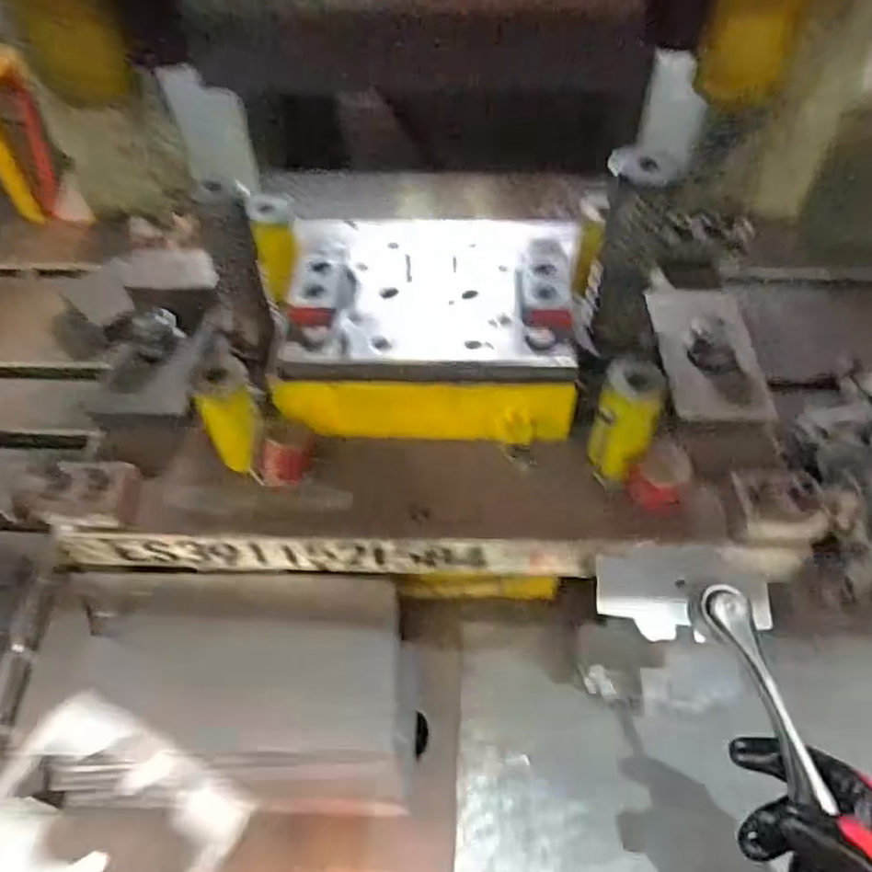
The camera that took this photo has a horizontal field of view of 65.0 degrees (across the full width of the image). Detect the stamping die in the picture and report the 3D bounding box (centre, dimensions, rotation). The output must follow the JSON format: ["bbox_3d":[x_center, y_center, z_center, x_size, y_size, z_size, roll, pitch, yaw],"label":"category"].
[{"bbox_3d":[-0.005,-0.086,0.572,0.233,0.088,0.211,1,52,3],"label":"stamping die"}]

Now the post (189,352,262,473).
[{"bbox_3d":[-0.156,-0.020,0.517,0.038,0.100,0.029,-8,31,-5],"label":"post"}]

